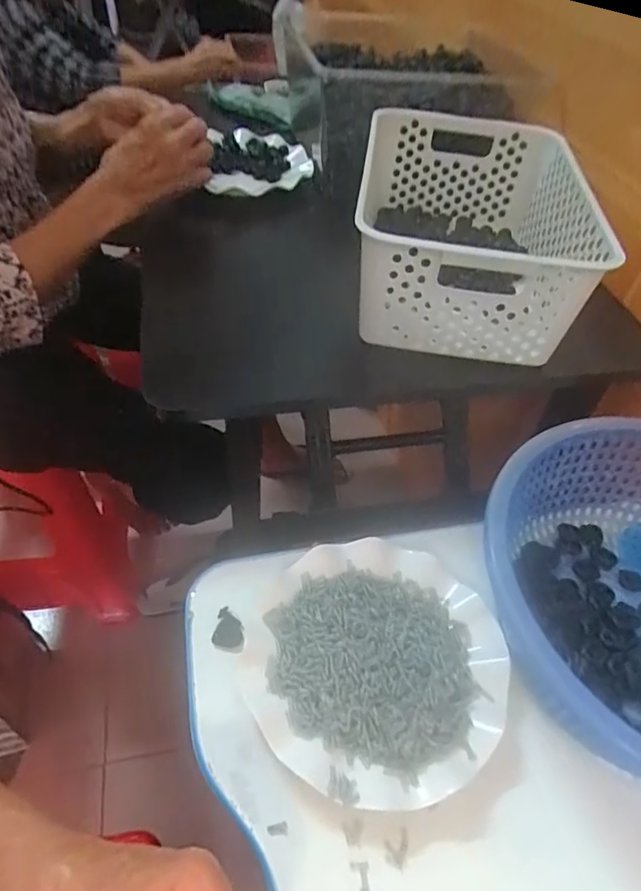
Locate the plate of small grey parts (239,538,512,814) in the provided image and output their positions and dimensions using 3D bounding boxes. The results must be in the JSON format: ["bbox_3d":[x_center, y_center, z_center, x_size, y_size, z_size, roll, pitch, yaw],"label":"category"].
[{"bbox_3d":[0.040,0.152,0.387,0.177,0.037,0.179,2,48,-3],"label":"plate of small grey parts"}]

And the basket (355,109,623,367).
[{"bbox_3d":[0.146,-0.229,0.554,0.201,0.117,0.336,7,48,2],"label":"basket"}]

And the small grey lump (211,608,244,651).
[{"bbox_3d":[-0.069,0.140,0.413,0.024,0.005,0.031,6,48,0],"label":"small grey lump"}]

